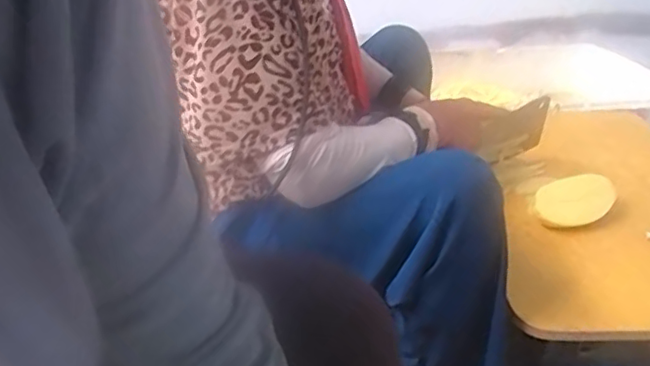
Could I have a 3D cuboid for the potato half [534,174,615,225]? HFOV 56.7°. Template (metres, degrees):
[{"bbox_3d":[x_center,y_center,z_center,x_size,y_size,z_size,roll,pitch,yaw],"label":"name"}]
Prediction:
[{"bbox_3d":[0.321,0.026,0.784,0.101,0.051,0.048,-5,29,-5],"label":"potato half"}]

